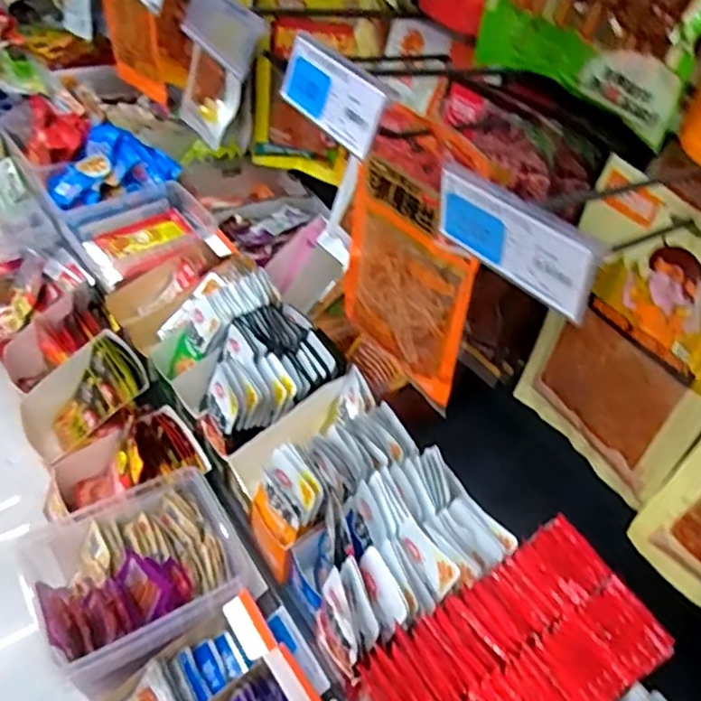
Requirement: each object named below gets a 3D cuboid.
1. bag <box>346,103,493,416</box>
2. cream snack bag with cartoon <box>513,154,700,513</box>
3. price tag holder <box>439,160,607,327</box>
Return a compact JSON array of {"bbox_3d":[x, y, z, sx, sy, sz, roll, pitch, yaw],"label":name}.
[{"bbox_3d":[0.047,-0.078,0.511,0.025,0.213,0.132,-20,50,-26],"label":"bag"},{"bbox_3d":[0.219,-0.001,0.504,0.016,0.244,0.163,-15,48,-22],"label":"cream snack bag with cartoon"},{"bbox_3d":[0.080,-0.055,0.310,0.007,0.042,0.096,-24,52,-29],"label":"price tag holder"}]

